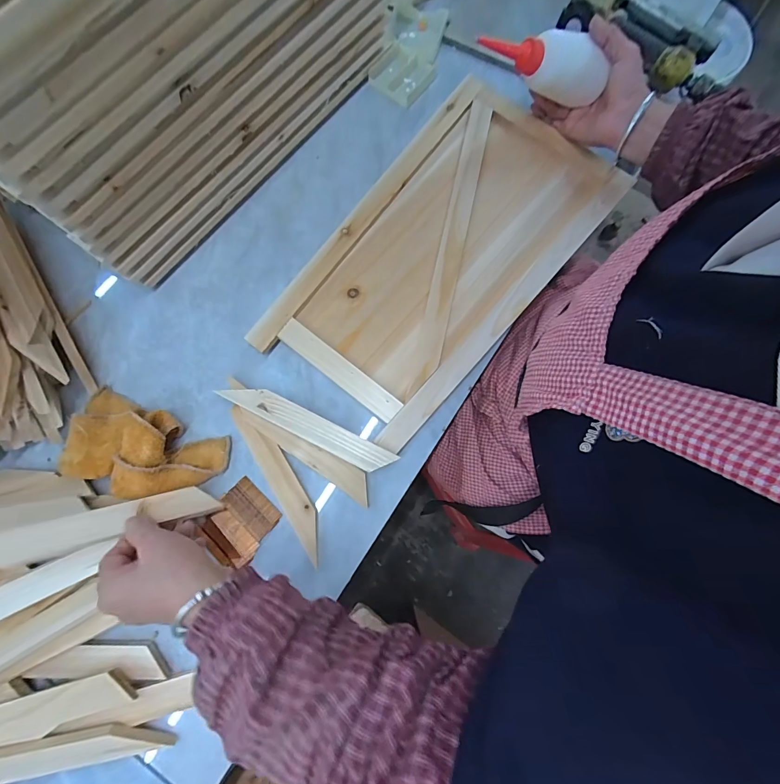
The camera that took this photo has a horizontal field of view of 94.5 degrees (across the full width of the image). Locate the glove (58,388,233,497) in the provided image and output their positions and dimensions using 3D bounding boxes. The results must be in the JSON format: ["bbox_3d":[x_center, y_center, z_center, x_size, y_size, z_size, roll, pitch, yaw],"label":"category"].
[{"bbox_3d":[-0.249,0.058,0.362,0.151,0.044,0.084,17,78,2],"label":"glove"}]

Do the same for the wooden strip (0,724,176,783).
[{"bbox_3d":[-0.309,0.315,0.309,0.223,0.011,0.030,-4,87,-7],"label":"wooden strip"}]

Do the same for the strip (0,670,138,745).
[{"bbox_3d":[-0.318,0.279,0.306,0.187,0.012,0.033,-15,73,-6],"label":"strip"}]

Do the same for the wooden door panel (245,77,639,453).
[{"bbox_3d":[0.066,-0.172,0.427,0.247,0.015,0.432,38,81,7],"label":"wooden door panel"}]

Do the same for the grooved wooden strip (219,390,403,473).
[{"bbox_3d":[-0.083,0.034,0.367,0.182,0.004,0.027,25,76,4],"label":"grooved wooden strip"}]

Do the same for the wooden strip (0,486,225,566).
[{"bbox_3d":[-0.253,0.114,0.309,0.187,0.007,0.028,-9,67,-29],"label":"wooden strip"}]

